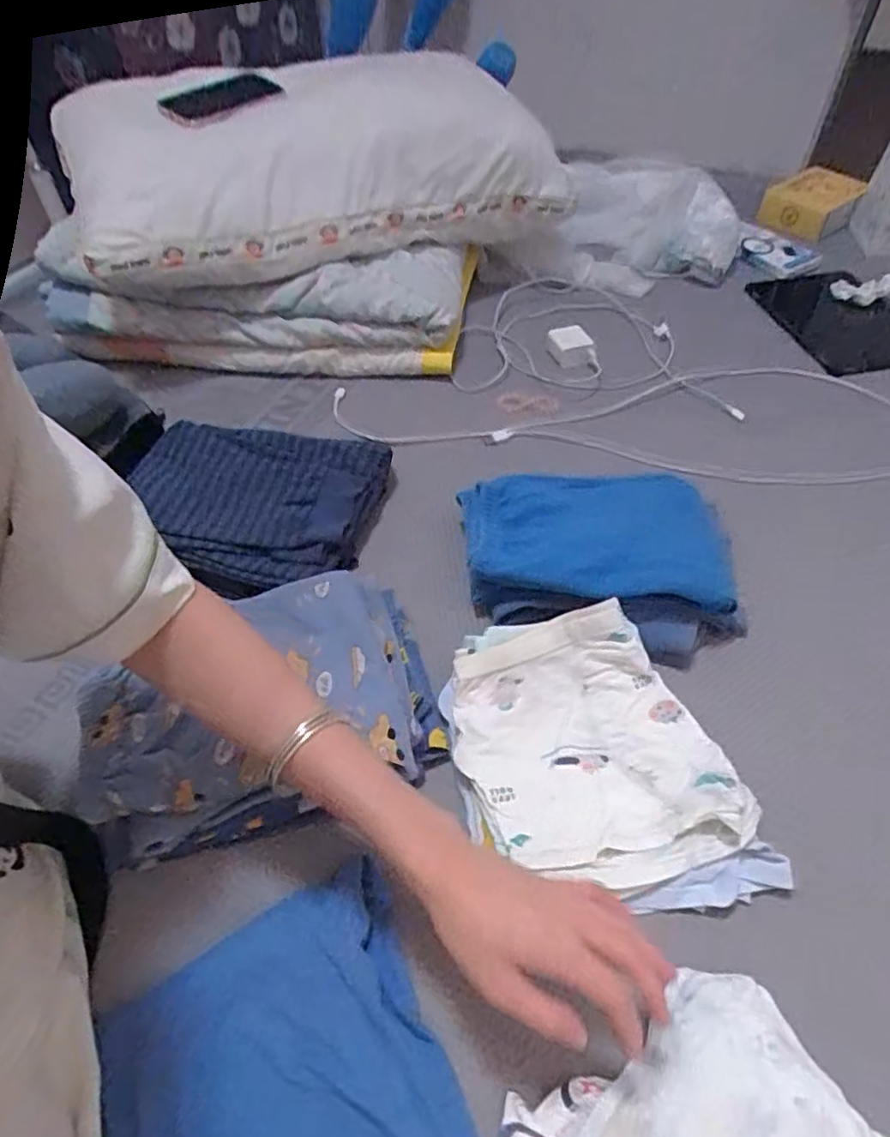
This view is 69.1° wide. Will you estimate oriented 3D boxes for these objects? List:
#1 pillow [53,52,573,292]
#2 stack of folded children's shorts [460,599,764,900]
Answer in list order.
[{"bbox_3d":[-0.176,-0.553,0.886,0.597,0.155,0.338,-16,51,-12],"label":"pillow"},{"bbox_3d":[0.109,0.136,0.506,0.182,0.058,0.203,-13,51,-10],"label":"stack of folded children's shorts"}]

